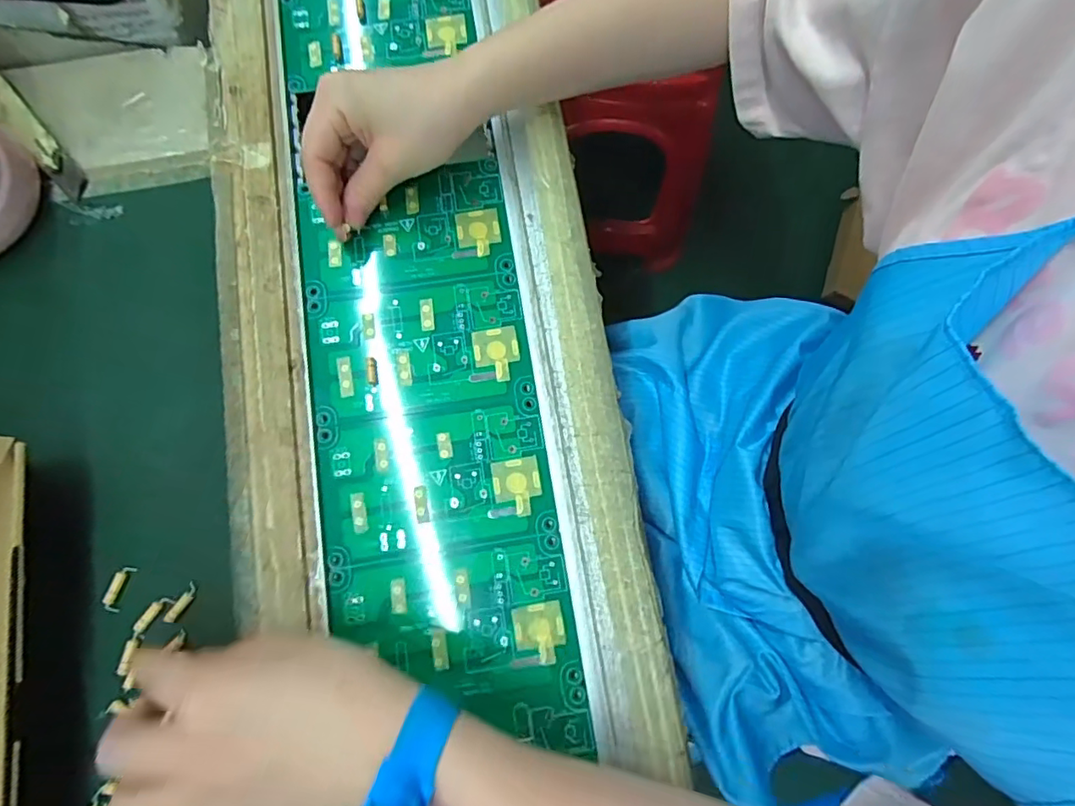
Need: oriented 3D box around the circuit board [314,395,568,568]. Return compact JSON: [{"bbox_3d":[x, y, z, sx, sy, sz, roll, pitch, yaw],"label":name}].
[{"bbox_3d":[-0.061,0.045,0.333,0.137,0.004,0.084,-9,79,-3],"label":"circuit board"}]

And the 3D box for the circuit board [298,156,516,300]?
[{"bbox_3d":[-0.087,-0.117,0.366,0.133,0.005,0.083,-9,79,-3],"label":"circuit board"}]

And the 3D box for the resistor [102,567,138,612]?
[{"bbox_3d":[-0.232,0.102,0.303,0.010,0.006,0.024,20,78,3],"label":"resistor"}]

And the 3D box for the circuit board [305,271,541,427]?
[{"bbox_3d":[-0.074,-0.036,0.349,0.138,0.004,0.083,-8,79,-3],"label":"circuit board"}]

